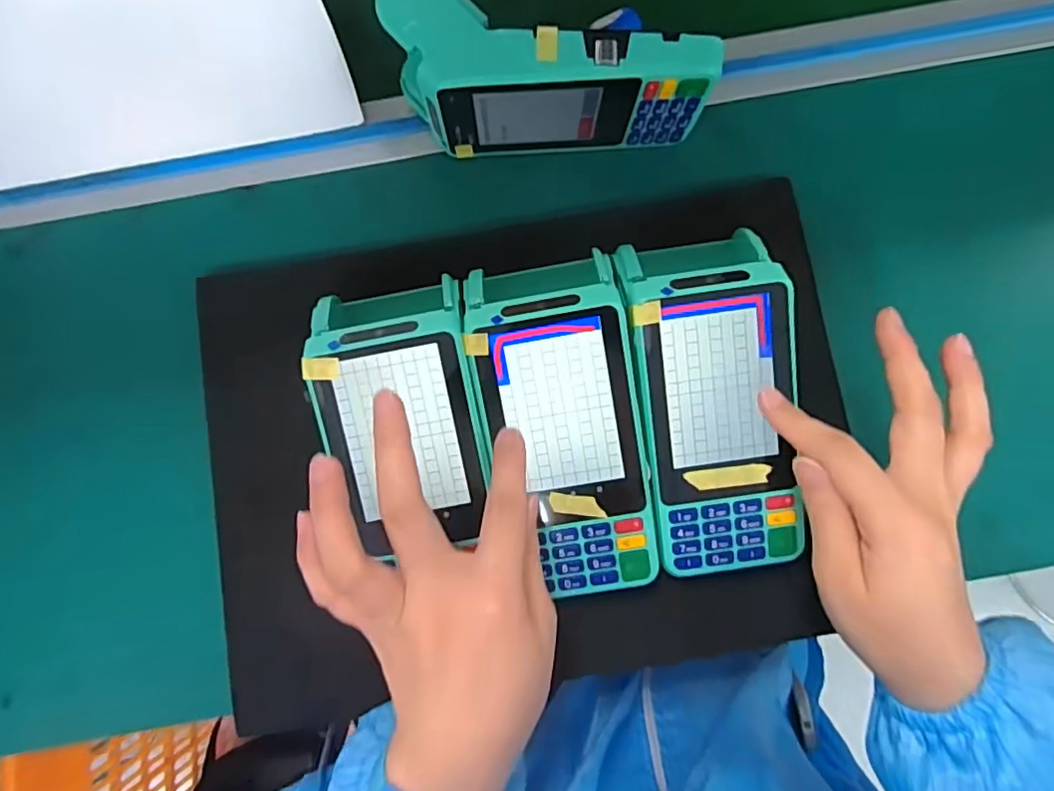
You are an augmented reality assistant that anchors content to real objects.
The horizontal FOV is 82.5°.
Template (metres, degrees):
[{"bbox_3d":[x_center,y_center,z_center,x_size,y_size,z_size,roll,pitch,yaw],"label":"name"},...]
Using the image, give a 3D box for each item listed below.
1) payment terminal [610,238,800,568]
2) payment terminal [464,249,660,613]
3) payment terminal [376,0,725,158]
[{"bbox_3d":[0.092,0.005,0.300,0.073,0.035,0.165,-7,95,0],"label":"payment terminal"},{"bbox_3d":[0.020,0.016,0.300,0.074,0.042,0.163,-15,94,-1],"label":"payment terminal"},{"bbox_3d":[0.010,-0.173,0.323,0.171,0.078,0.053,-2,85,0],"label":"payment terminal"}]

